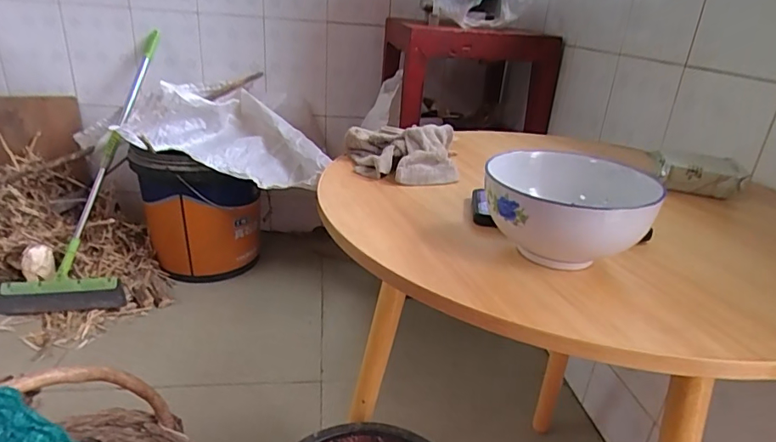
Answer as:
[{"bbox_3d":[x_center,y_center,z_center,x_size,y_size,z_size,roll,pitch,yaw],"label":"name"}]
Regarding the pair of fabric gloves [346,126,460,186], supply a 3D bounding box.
[{"bbox_3d":[0.012,-0.098,0.634,0.144,0.052,0.171,3,23,-1],"label":"pair of fabric gloves"}]

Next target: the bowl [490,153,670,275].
[{"bbox_3d":[0.150,-0.005,0.413,0.126,0.073,0.139,14,26,24],"label":"bowl"}]

